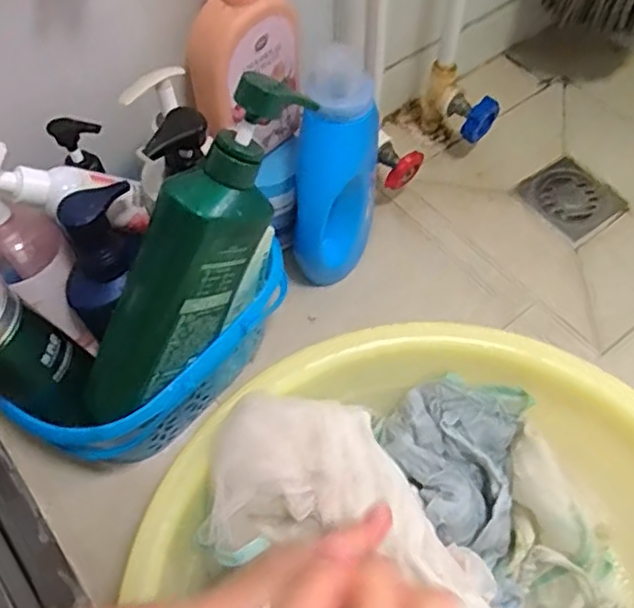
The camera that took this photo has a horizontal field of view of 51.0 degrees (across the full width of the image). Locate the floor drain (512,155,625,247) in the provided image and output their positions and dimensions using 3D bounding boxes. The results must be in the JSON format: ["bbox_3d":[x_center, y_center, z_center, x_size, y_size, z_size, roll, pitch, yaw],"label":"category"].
[{"bbox_3d":[0.304,-0.125,0.798,0.096,0.010,0.106,-30,62,-18],"label":"floor drain"}]

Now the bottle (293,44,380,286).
[{"bbox_3d":[0.019,-0.110,0.639,0.071,0.231,0.101,3,57,4],"label":"bottle"}]

